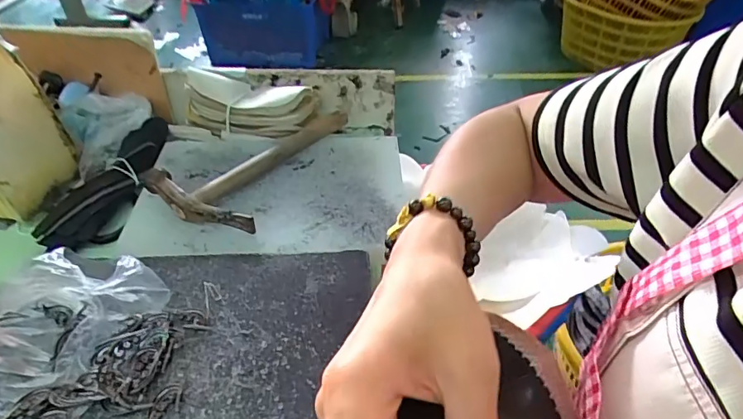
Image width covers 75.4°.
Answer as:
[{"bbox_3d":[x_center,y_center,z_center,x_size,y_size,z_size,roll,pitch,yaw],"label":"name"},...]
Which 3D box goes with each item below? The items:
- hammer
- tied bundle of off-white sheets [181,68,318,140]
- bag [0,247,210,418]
[{"bbox_3d":[-0.140,-0.067,0.577,0.142,0.030,0.245,18,45,20],"label":"hammer"},{"bbox_3d":[-0.156,-0.135,0.618,0.162,0.062,0.071,7,43,8],"label":"tied bundle of off-white sheets"},{"bbox_3d":[-0.255,0.105,0.363,0.221,0.071,0.139,-9,43,-10],"label":"bag"}]

